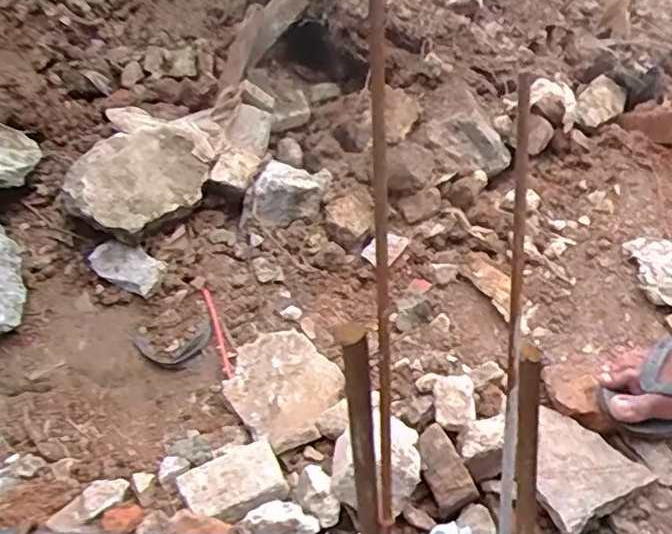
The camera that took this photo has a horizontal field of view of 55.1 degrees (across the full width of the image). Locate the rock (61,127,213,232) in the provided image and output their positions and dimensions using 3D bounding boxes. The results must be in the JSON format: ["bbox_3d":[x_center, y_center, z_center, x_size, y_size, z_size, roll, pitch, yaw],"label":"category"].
[{"bbox_3d":[-0.291,-0.118,0.930,0.191,0.075,0.142,-30,76,-40],"label":"rock"}]

